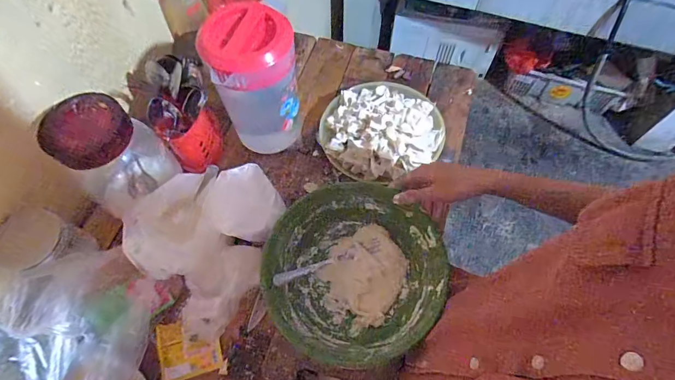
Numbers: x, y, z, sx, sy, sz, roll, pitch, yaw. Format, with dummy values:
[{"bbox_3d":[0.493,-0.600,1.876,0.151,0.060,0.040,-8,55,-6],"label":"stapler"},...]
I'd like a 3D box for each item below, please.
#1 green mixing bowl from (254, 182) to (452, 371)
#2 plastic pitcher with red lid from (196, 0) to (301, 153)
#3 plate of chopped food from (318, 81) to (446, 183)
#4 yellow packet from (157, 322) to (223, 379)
[{"bbox_3d":[0.019,0.116,0.531,0.237,0.080,0.239,0,63,1],"label":"green mixing bowl"},{"bbox_3d":[-0.124,-0.160,0.591,0.120,0.218,0.104,-3,63,-1],"label":"plastic pitcher with red lid"},{"bbox_3d":[0.076,-0.109,0.659,0.195,0.083,0.207,0,63,1],"label":"plate of chopped food"},{"bbox_3d":[-0.213,0.226,0.538,0.083,0.007,0.079,-15,64,-7],"label":"yellow packet"}]

